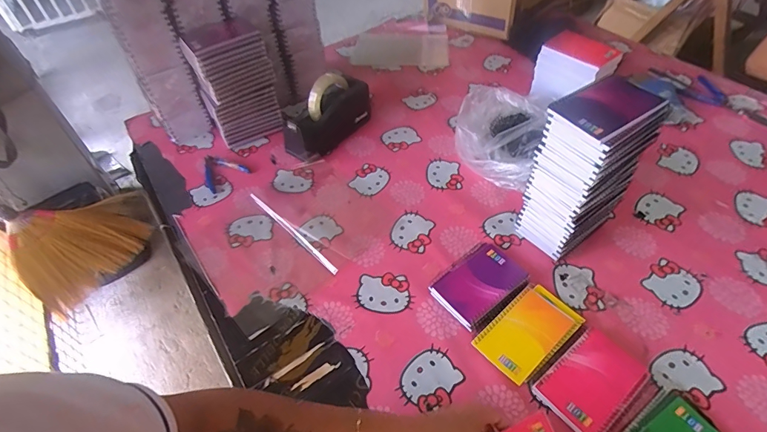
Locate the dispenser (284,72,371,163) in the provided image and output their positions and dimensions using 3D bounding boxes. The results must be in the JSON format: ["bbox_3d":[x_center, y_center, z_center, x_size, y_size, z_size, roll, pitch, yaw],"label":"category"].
[{"bbox_3d":[-0.115,-0.214,0.875,0.075,0.123,0.216,30,56,27],"label":"dispenser"}]

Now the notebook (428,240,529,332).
[{"bbox_3d":[0.145,0.102,0.645,0.135,0.023,0.103,-31,53,-23],"label":"notebook"}]

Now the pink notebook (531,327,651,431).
[{"bbox_3d":[0.270,0.211,0.540,0.132,0.018,0.090,-32,54,-23],"label":"pink notebook"}]

